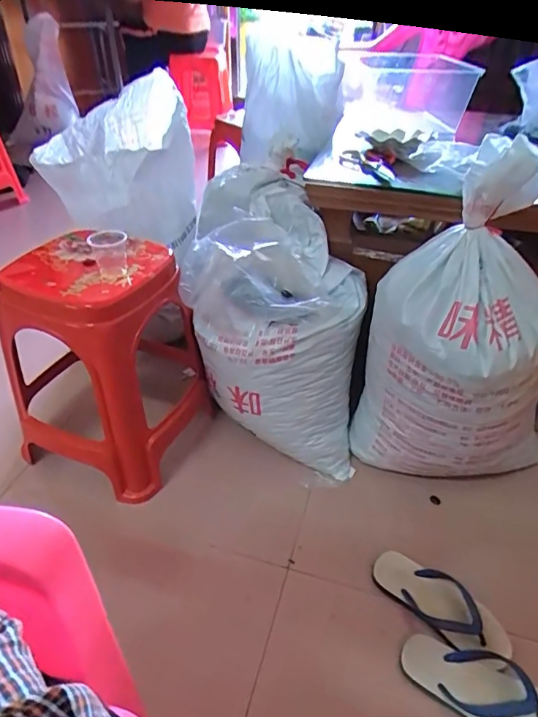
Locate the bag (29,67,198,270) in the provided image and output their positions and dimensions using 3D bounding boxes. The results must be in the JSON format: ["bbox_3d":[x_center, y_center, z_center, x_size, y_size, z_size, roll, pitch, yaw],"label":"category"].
[{"bbox_3d":[-0.327,-0.435,1.135,0.309,0.305,0.287,-1,38,-3],"label":"bag"}]

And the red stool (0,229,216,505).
[{"bbox_3d":[-0.316,0.011,1.034,0.286,0.467,0.336,17,41,19],"label":"red stool"}]

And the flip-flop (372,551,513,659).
[{"bbox_3d":[0.290,0.411,0.853,0.099,0.049,0.232,-29,47,-33],"label":"flip-flop"}]

